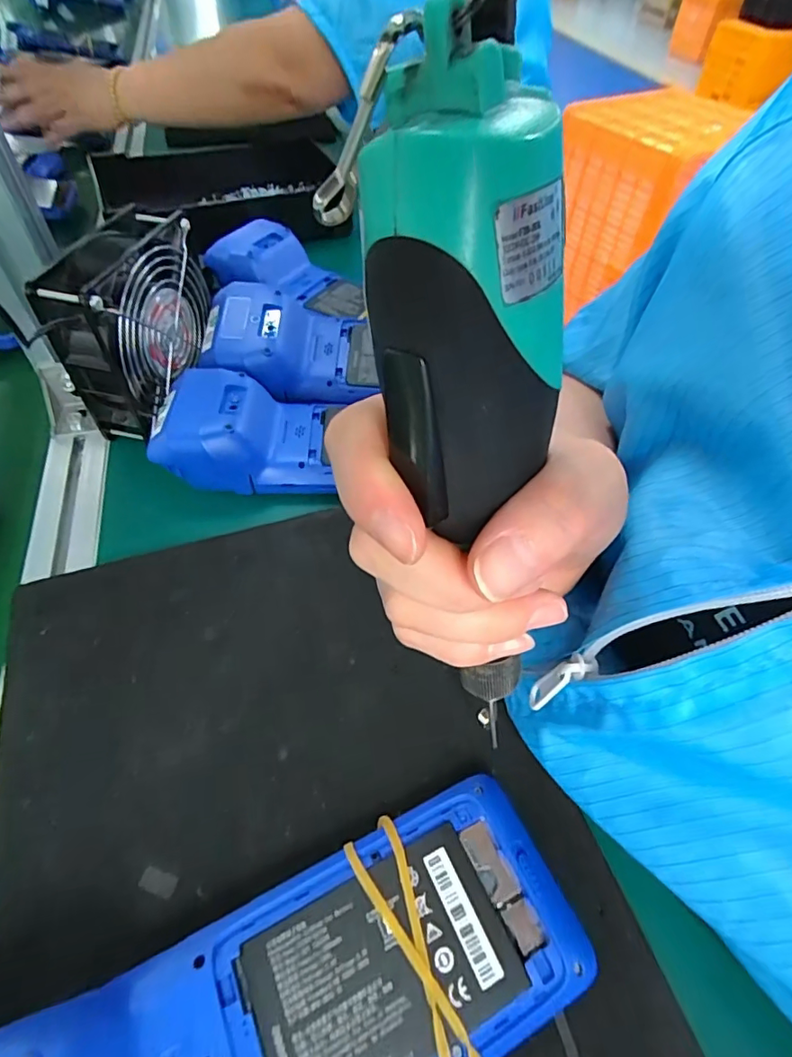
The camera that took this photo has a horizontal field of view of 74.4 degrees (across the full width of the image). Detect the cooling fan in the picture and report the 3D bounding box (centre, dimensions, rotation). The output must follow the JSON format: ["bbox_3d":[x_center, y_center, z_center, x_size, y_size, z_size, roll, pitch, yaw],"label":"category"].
[{"bbox_3d":[-0.178,-0.140,0.365,0.049,0.108,0.118,15,54,10],"label":"cooling fan"}]

